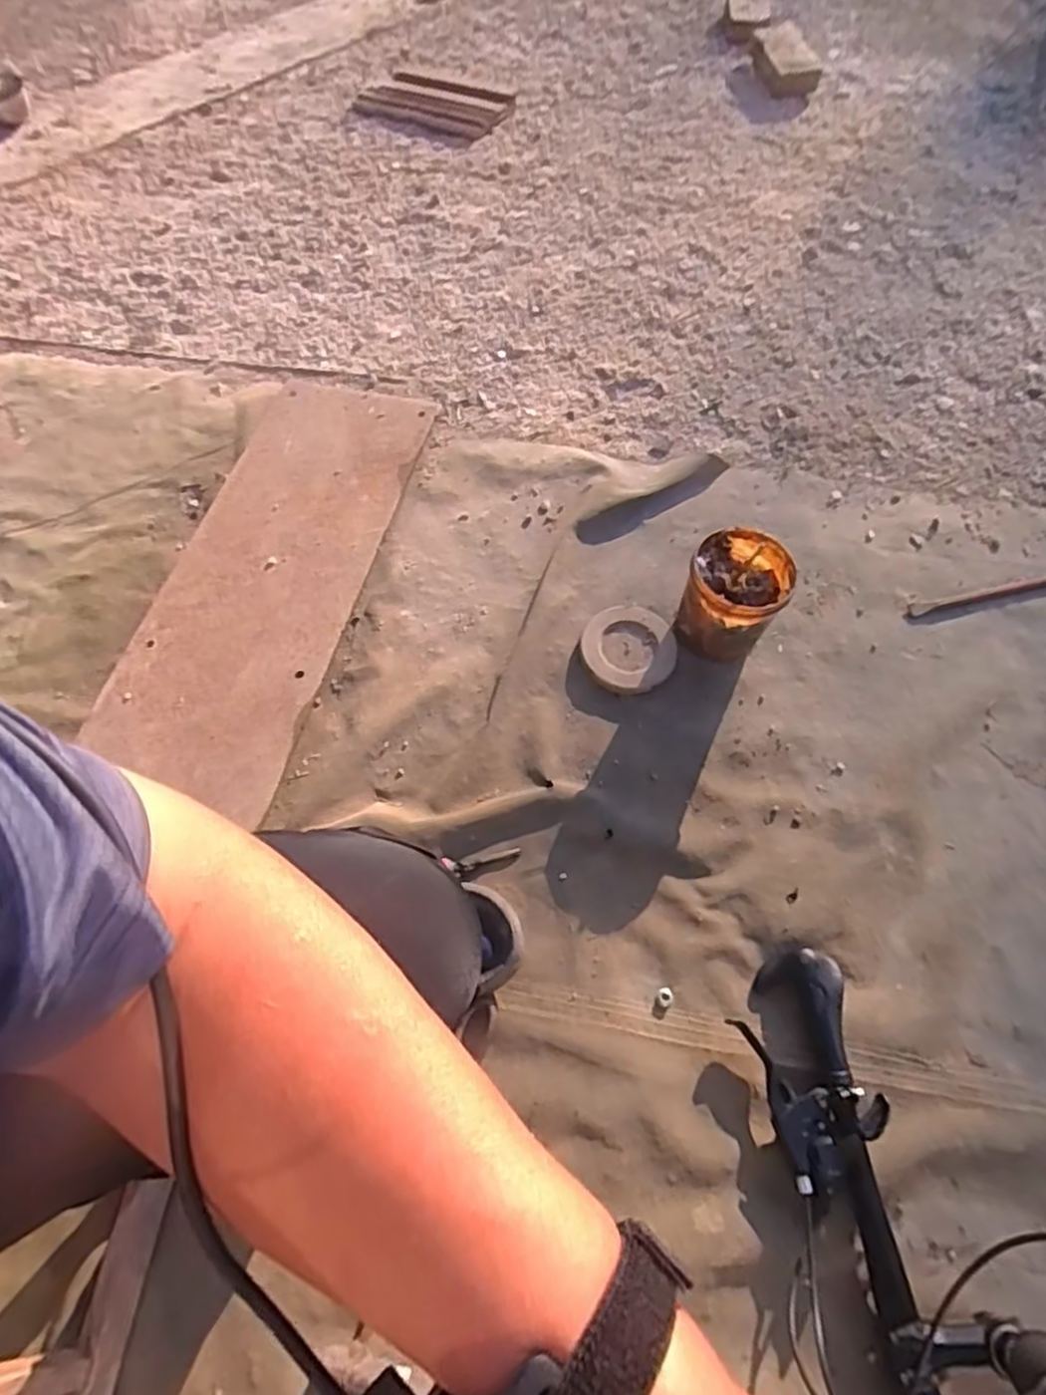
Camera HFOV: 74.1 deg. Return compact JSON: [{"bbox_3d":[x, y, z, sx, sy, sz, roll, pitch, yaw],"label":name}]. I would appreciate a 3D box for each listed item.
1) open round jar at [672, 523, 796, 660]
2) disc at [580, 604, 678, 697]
[{"bbox_3d":[0.260,-0.121,0.873,0.110,0.133,0.115,0,62,0],"label":"open round jar"},{"bbox_3d":[0.140,-0.064,0.906,0.127,0.018,0.116,0,62,0],"label":"disc"}]

